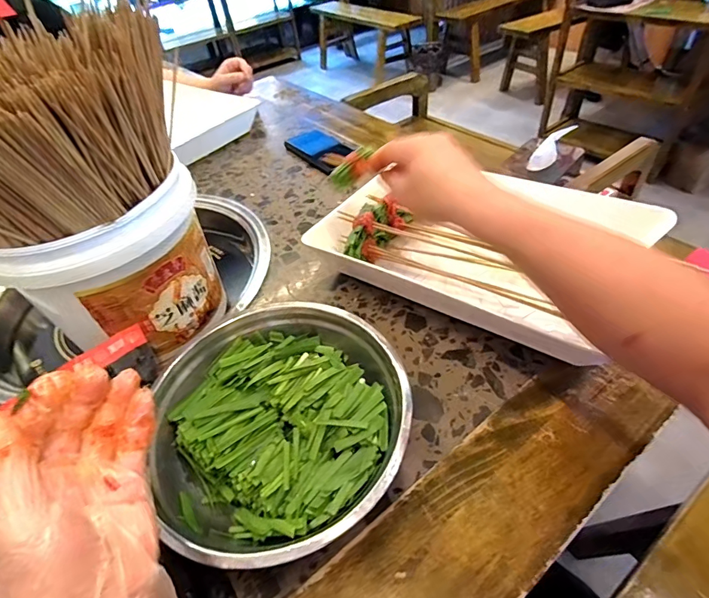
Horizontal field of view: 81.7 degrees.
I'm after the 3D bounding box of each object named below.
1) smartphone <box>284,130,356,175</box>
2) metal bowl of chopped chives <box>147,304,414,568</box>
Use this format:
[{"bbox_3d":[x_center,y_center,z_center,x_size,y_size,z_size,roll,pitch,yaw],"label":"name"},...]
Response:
[{"bbox_3d":[-0.056,-0.276,0.749,0.093,0.012,0.148,-31,50,-21],"label":"smartphone"},{"bbox_3d":[-0.059,0.100,0.346,0.198,0.054,0.200,-4,45,3],"label":"metal bowl of chopped chives"}]

